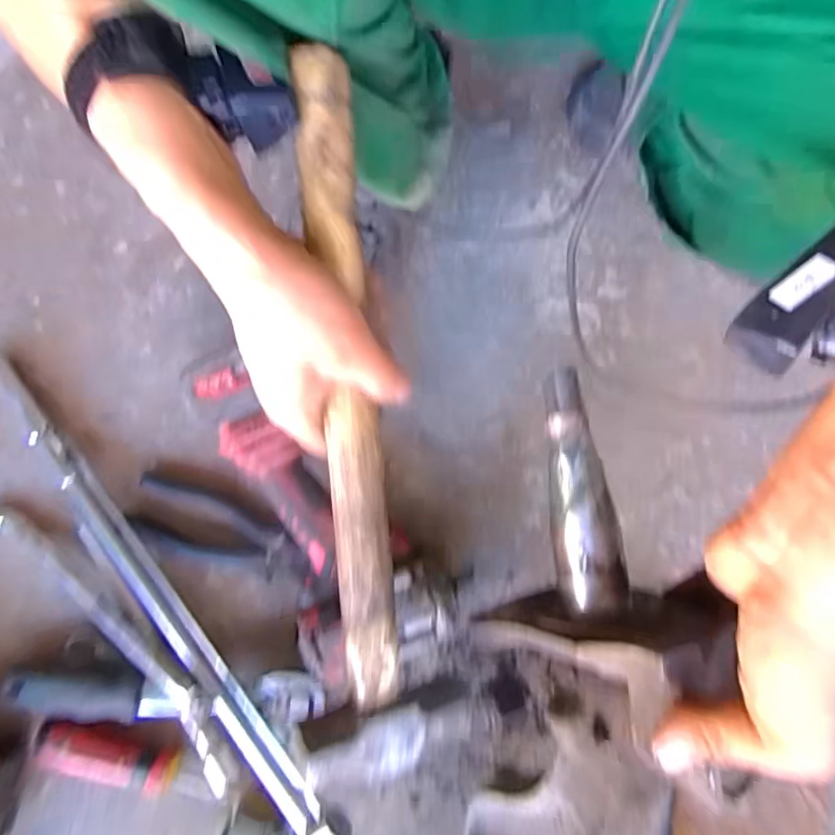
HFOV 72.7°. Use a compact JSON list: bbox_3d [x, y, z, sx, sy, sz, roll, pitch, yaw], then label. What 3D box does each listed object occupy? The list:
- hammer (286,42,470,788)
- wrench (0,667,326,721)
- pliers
[{"bbox_3d":[-0.031,0.003,0.311,0.085,0.036,0.391,-5,94,-2],"label":"hammer"},{"bbox_3d":[-0.190,0.209,0.430,0.237,0.020,0.038,-1,79,-1],"label":"wrench"},{"bbox_3d":[-0.164,0.093,0.469,0.150,0.021,0.057,16,79,2],"label":"pliers"}]

